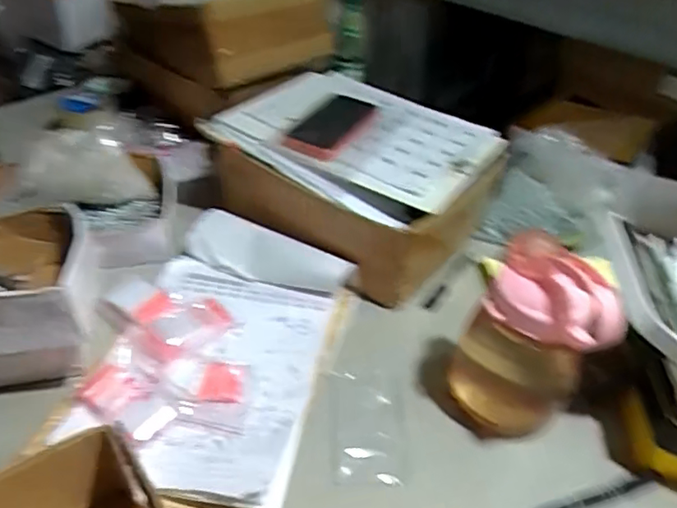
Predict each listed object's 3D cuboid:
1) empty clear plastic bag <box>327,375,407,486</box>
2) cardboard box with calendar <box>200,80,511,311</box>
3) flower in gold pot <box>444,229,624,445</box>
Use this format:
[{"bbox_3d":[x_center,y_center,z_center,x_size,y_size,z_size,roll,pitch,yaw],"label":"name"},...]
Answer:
[{"bbox_3d":[0.029,0.167,0.550,0.071,0.004,0.118,1,45,-5],"label":"empty clear plastic bag"},{"bbox_3d":[0.015,-0.107,0.751,0.340,0.145,0.249,29,45,23],"label":"cardboard box with calendar"},{"bbox_3d":[0.174,0.077,0.519,0.113,0.193,0.093,24,43,18],"label":"flower in gold pot"}]

